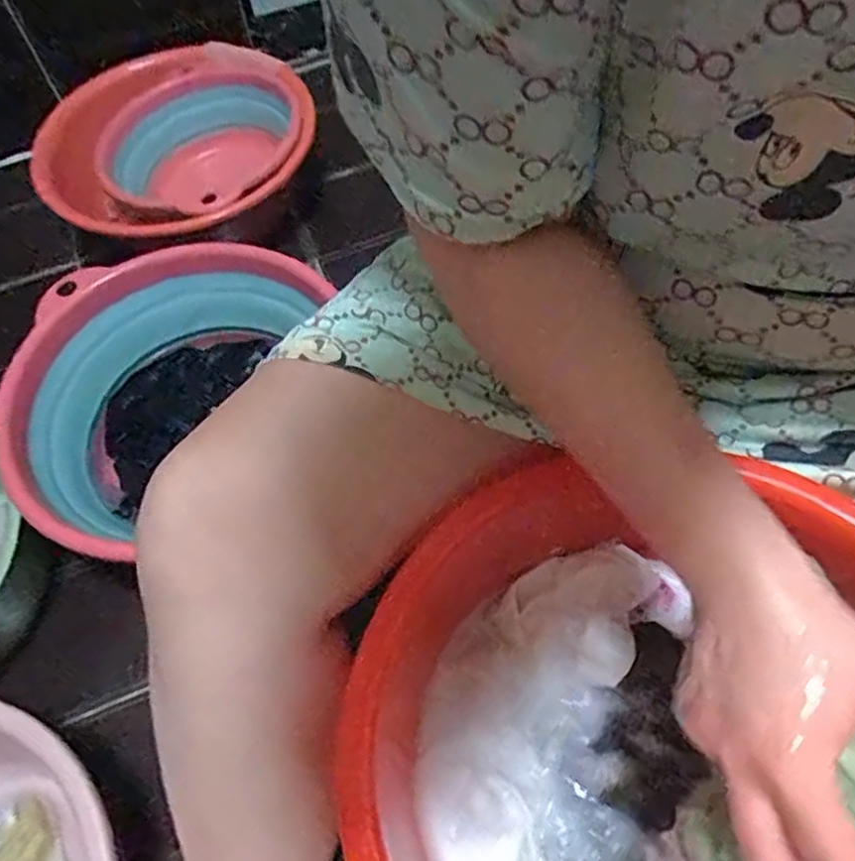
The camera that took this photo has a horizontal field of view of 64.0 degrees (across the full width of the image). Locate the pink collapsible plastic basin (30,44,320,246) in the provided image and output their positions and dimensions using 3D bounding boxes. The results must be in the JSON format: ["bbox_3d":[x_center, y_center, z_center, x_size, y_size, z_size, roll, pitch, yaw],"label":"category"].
[{"bbox_3d":[-0.307,-0.371,0.902,0.319,0.124,0.372,24,64,16],"label":"pink collapsible plastic basin"}]

